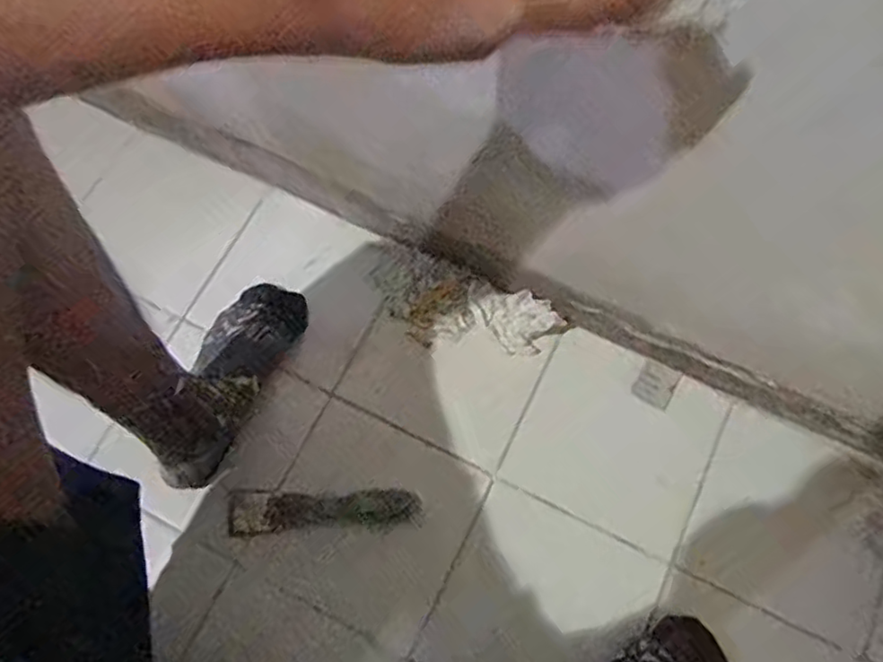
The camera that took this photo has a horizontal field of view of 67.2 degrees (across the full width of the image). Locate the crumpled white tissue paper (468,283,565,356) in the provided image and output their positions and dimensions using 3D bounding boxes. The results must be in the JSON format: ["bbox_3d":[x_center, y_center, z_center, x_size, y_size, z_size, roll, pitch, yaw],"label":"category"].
[{"bbox_3d":[0.081,-0.023,0.755,0.063,0.031,0.101,-38,76,-12],"label":"crumpled white tissue paper"}]

